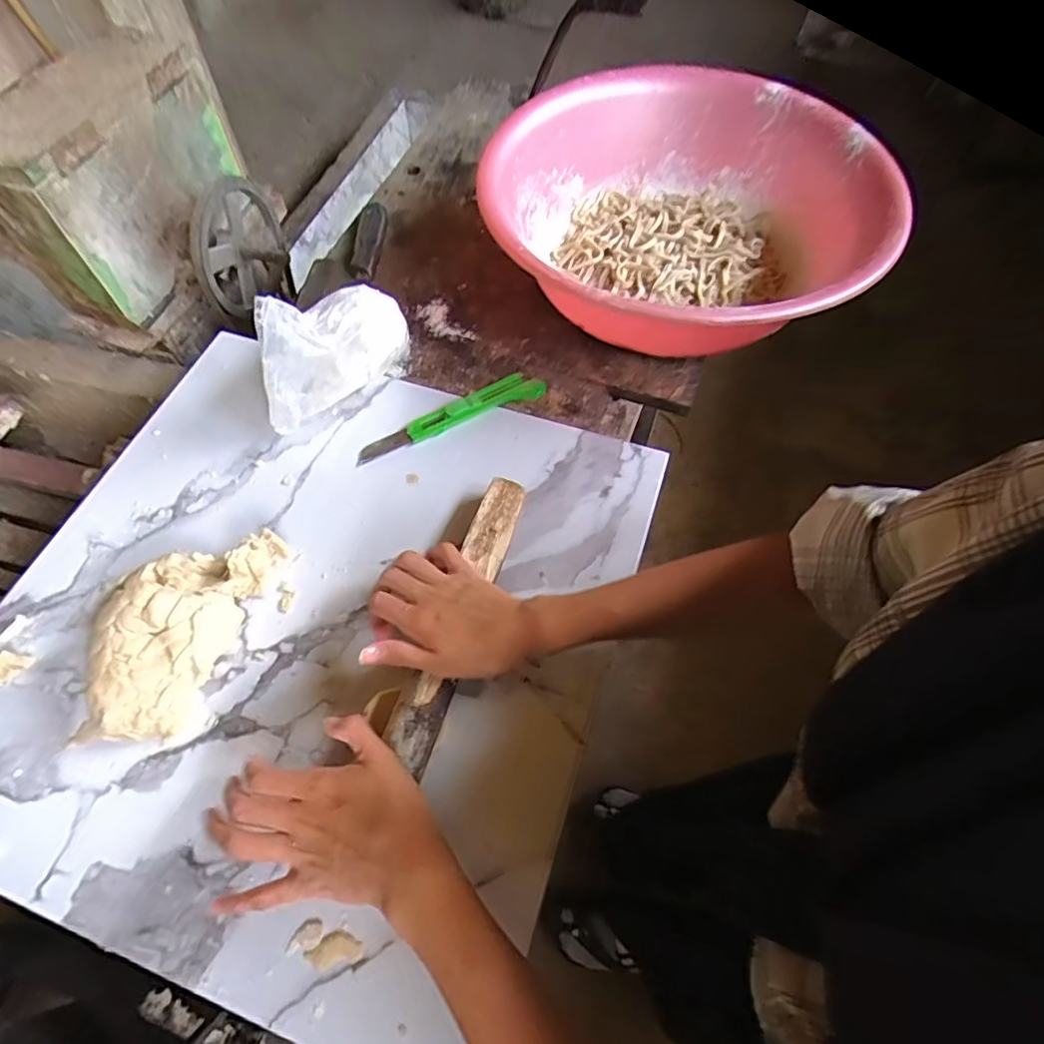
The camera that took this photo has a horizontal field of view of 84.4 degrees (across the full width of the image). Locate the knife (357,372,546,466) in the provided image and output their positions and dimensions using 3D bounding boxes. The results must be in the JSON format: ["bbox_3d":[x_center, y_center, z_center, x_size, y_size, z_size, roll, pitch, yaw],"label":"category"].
[{"bbox_3d":[-0.068,-0.102,0.560,0.189,0.017,0.028,-25,64,-15],"label":"knife"}]

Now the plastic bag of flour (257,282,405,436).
[{"bbox_3d":[-0.181,-0.167,0.537,0.063,0.120,0.167,38,66,19],"label":"plastic bag of flour"}]

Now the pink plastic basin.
[{"bbox_3d":[0.173,-0.332,0.630,0.401,0.130,0.432,1,60,-1],"label":"pink plastic basin"}]

